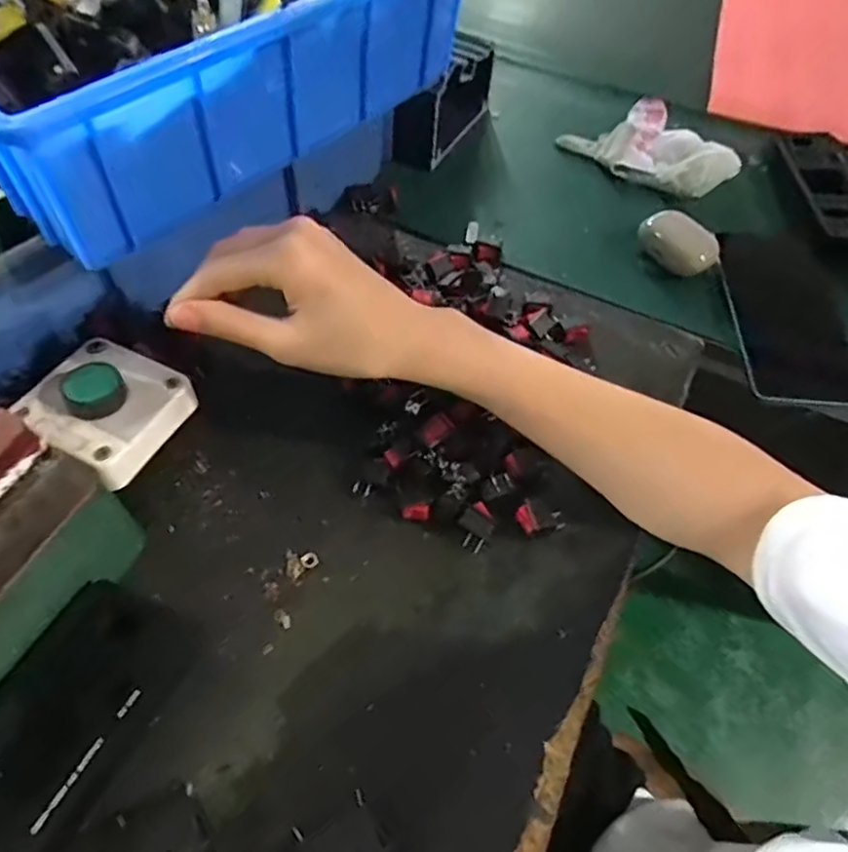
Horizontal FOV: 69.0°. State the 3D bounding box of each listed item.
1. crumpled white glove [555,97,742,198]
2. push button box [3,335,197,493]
[{"bbox_3d":[0.201,-0.246,0.541,0.099,0.033,0.122,-27,63,-20],"label":"crumpled white glove"},{"bbox_3d":[-0.166,-0.013,0.320,0.069,0.034,0.066,25,59,12],"label":"push button box"}]

